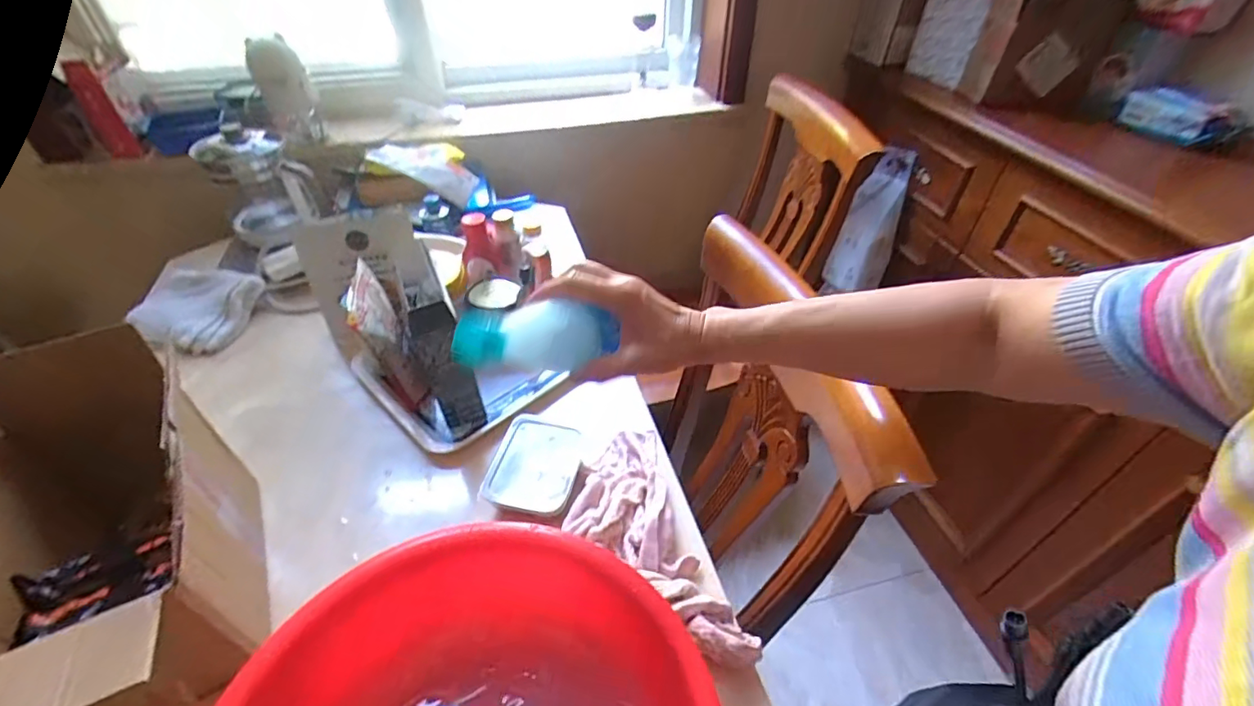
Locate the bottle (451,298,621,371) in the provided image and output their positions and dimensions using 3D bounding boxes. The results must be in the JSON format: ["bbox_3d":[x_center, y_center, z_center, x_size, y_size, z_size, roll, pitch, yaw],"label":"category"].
[{"bbox_3d":[-0.072,-0.013,0.404,0.046,0.042,0.136,36,27,32],"label":"bottle"}]

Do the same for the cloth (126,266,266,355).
[{"bbox_3d":[-0.745,-0.083,0.937,0.181,0.055,0.194,0,43,-1],"label":"cloth"}]

